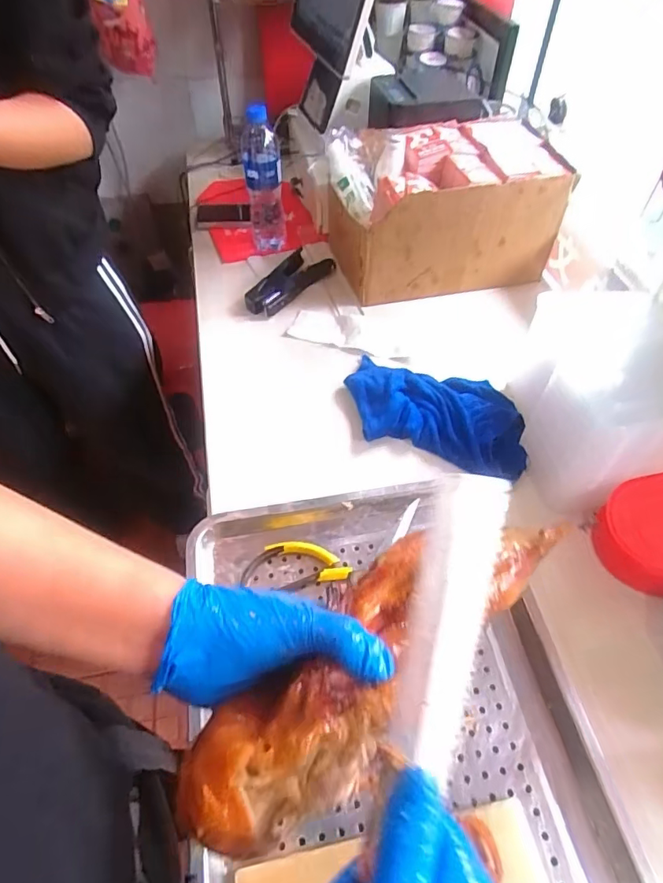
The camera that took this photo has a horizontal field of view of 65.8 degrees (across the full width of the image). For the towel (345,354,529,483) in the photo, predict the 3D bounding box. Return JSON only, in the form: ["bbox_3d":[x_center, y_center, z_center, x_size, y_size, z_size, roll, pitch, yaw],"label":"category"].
[{"bbox_3d":[0.142,-0.045,0.716,0.252,0.052,0.147,13,53,10],"label":"towel"}]

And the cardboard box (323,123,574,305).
[{"bbox_3d":[0.179,-0.387,0.866,0.341,0.195,0.203,-7,53,-6],"label":"cardboard box"}]

